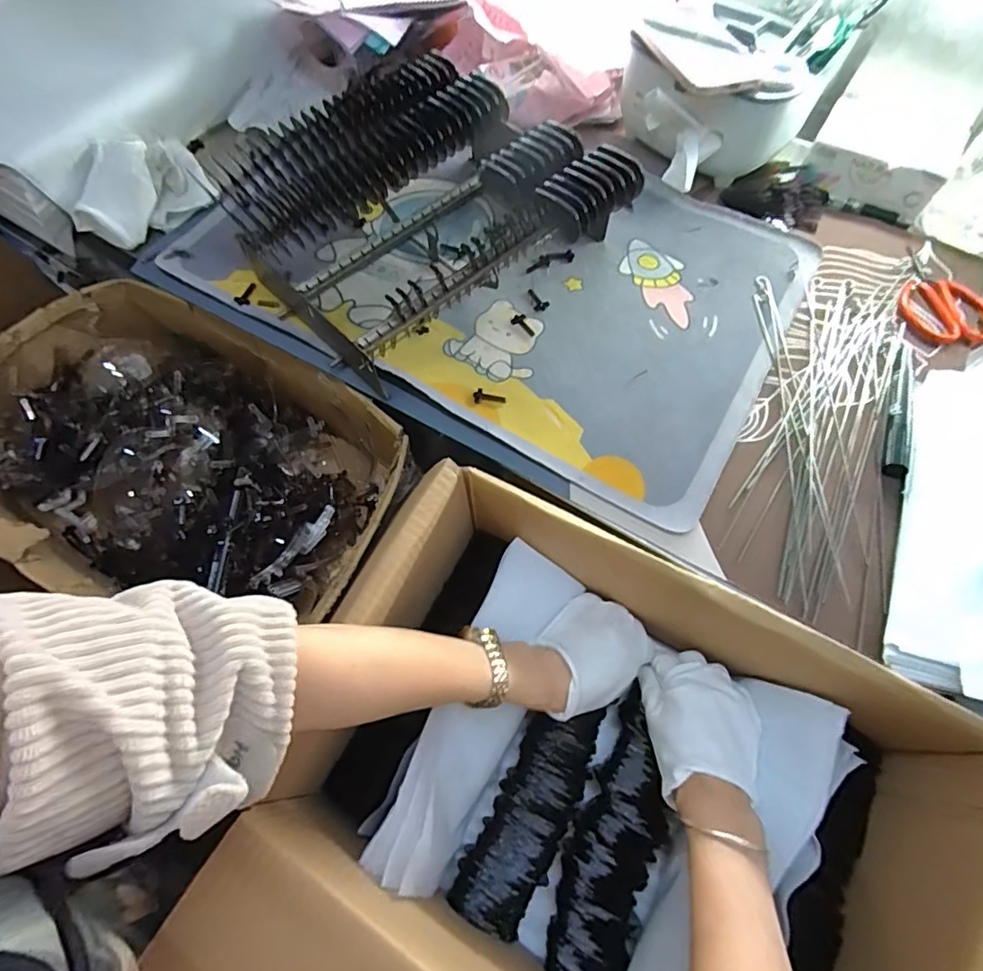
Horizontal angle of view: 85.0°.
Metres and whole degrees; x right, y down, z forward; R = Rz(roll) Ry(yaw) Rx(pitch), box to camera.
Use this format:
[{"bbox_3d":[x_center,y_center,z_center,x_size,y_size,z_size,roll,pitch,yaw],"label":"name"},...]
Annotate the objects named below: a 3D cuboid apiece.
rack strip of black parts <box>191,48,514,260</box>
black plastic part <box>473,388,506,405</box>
[{"bbox_3d":[-0.126,-0.317,0.542,0.287,0.114,0.106,-38,69,-17],"label":"rack strip of black parts"},{"bbox_3d":[-0.002,-0.080,0.485,0.029,0.004,0.013,6,63,3],"label":"black plastic part"}]

